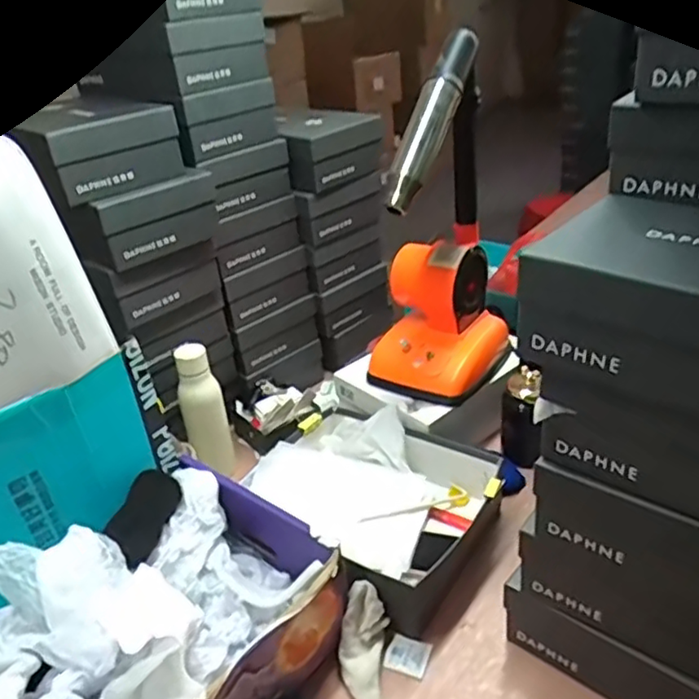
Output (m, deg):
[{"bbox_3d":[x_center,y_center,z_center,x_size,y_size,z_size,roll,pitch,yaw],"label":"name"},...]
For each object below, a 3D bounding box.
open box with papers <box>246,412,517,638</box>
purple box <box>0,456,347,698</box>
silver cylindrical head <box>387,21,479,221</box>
[{"bbox_3d":[0.032,0.218,0.924,0.315,0.124,0.287,15,36,33],"label":"open box with papers"},{"bbox_3d":[-0.227,0.304,0.685,0.294,0.166,0.390,20,40,37],"label":"purple box"},{"bbox_3d":[0.110,-0.304,0.861,0.052,0.266,0.052,21,-2,39],"label":"silver cylindrical head"}]

